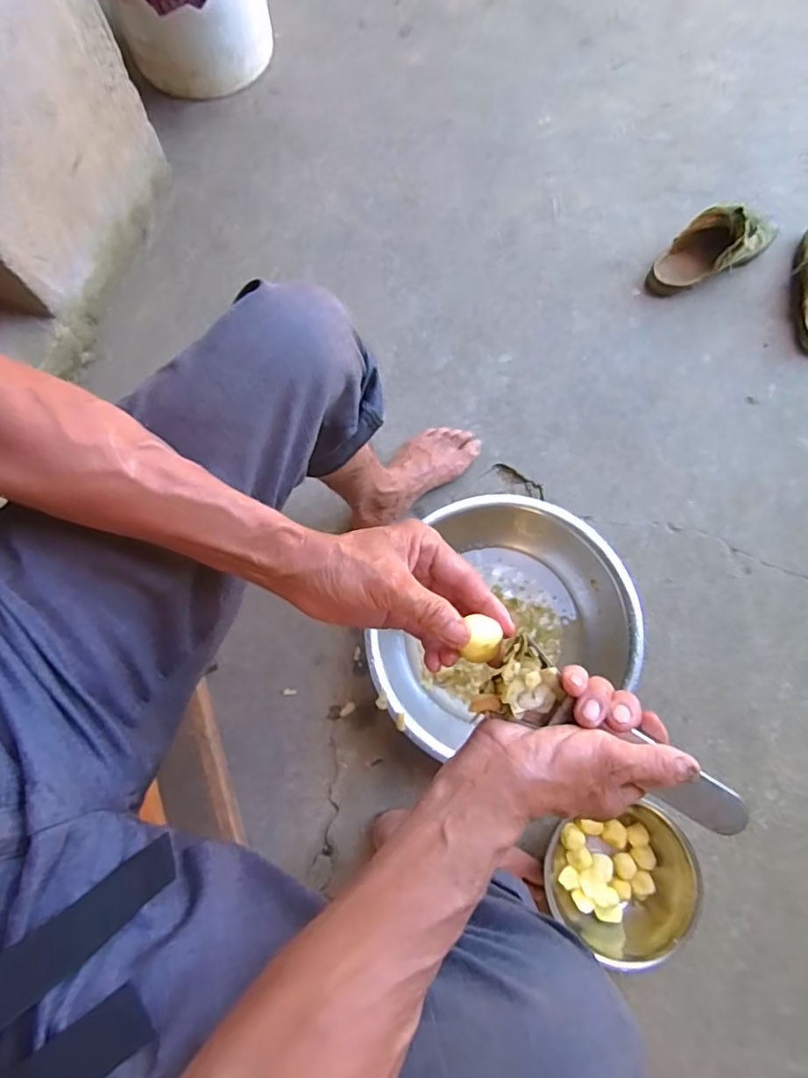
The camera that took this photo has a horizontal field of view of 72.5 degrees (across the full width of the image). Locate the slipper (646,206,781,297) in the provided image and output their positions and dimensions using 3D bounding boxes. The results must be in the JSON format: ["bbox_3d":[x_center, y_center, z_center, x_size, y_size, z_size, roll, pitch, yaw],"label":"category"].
[{"bbox_3d":[0.532,-0.505,0.921,0.230,0.117,0.096,-35,79,-9],"label":"slipper"}]

